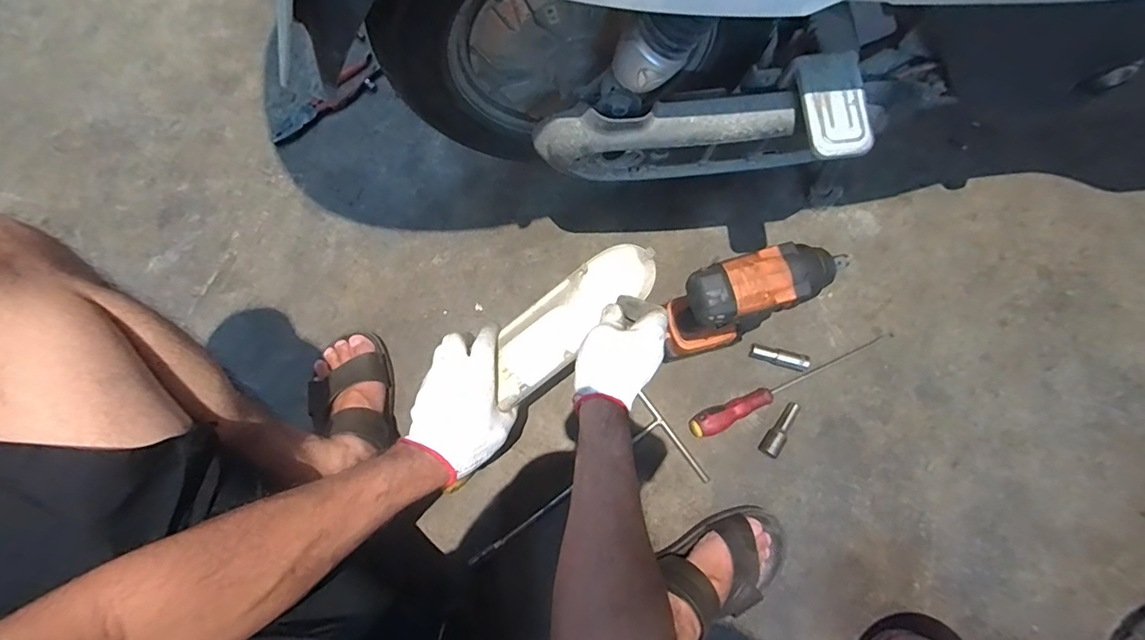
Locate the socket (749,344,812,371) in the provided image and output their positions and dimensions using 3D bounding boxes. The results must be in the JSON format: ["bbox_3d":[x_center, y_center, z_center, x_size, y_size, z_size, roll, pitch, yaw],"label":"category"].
[{"bbox_3d":[0.277,0.050,0.668,0.075,0.017,0.019,16,78,2],"label":"socket"}]

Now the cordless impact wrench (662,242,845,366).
[{"bbox_3d":[0.188,-0.016,0.573,0.154,0.238,0.062,-19,79,-5],"label":"cordless impact wrench"}]

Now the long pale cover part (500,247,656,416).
[{"bbox_3d":[-0.003,-0.003,0.536,0.212,0.021,0.071,-43,82,0],"label":"long pale cover part"}]

